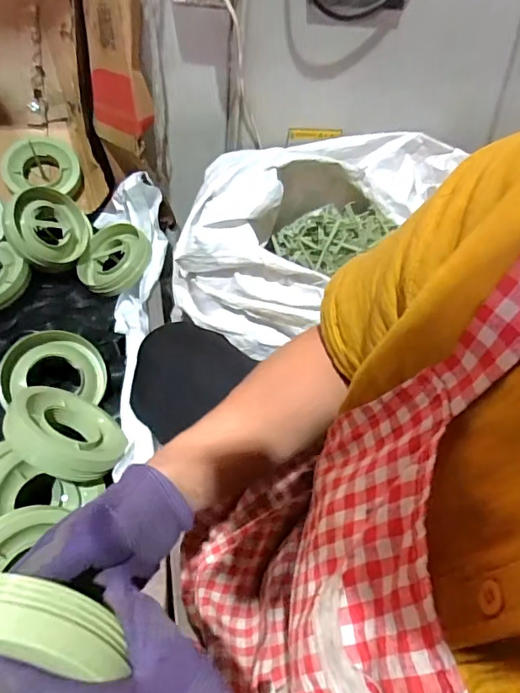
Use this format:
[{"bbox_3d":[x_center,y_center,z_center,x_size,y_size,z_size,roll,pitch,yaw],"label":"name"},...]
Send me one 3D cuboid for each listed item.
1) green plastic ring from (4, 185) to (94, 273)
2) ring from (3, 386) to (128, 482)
[{"bbox_3d":[-0.354,-0.199,0.834,0.149,0.049,0.139,0,80,-52],"label":"green plastic ring"},{"bbox_3d":[-0.226,0.100,0.566,0.131,0.039,0.134,44,22,29],"label":"ring"}]

